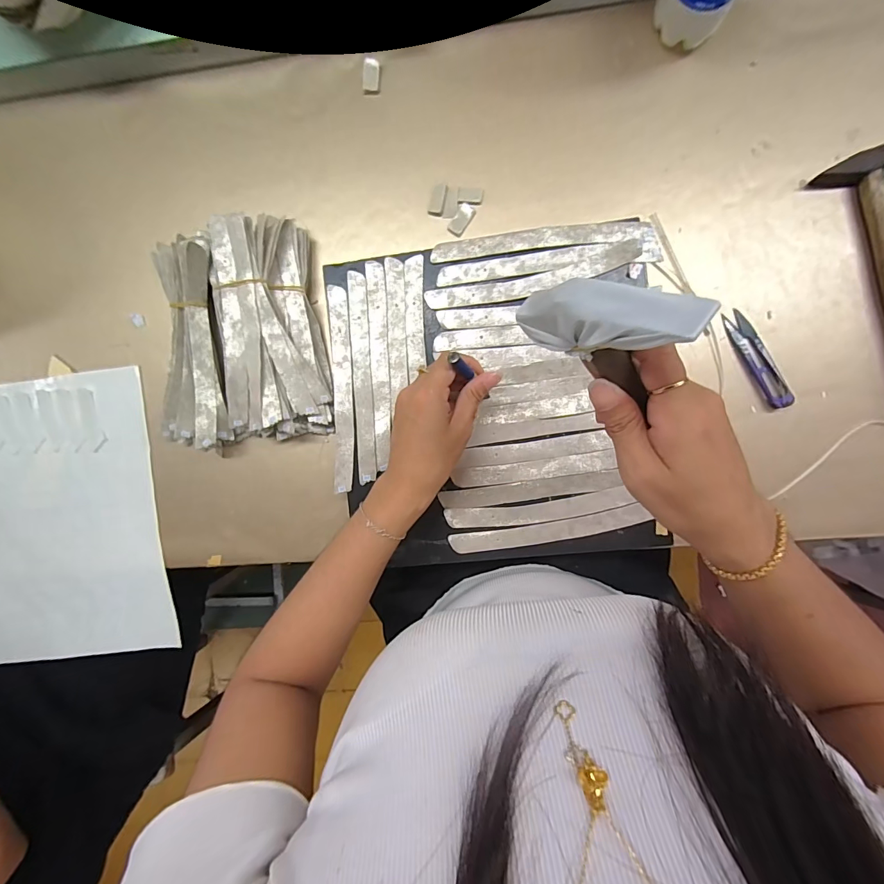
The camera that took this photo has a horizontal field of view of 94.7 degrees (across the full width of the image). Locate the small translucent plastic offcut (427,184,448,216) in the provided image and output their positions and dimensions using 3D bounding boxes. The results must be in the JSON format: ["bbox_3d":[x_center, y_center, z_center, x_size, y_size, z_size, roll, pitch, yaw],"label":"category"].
[{"bbox_3d":[-0.004,-0.240,0.402,0.015,0.004,0.030,16,92,5],"label":"small translucent plastic offcut"}]

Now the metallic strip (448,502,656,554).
[{"bbox_3d":[0.100,0.085,0.385,0.182,0.004,0.021,-11,90,5],"label":"metallic strip"}]

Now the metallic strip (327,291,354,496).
[{"bbox_3d":[-0.098,-0.051,0.400,0.021,0.004,0.199,-1,92,10],"label":"metallic strip"}]

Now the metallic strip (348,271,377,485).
[{"bbox_3d":[-0.078,-0.062,0.396,0.019,0.004,0.202,-3,91,5],"label":"metallic strip"}]

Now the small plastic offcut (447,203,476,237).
[{"bbox_3d":[0.020,-0.223,0.407,0.017,0.004,0.032,33,94,4],"label":"small plastic offcut"}]

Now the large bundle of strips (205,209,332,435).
[{"bbox_3d":[-0.171,-0.112,0.406,0.109,0.045,0.212,-3,91,5],"label":"large bundle of strips"}]

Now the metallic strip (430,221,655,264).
[{"bbox_3d":[0.091,-0.189,0.379,0.199,0.004,0.022,-4,90,5],"label":"metallic strip"}]

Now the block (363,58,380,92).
[{"bbox_3d":[-0.073,-0.375,0.414,0.016,0.007,0.028,8,92,5],"label":"block"}]

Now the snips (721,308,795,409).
[{"bbox_3d":[0.297,-0.078,0.383,0.025,0.011,0.100,-27,89,5],"label":"snips"}]

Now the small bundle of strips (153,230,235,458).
[{"bbox_3d":[-0.257,-0.099,0.415,0.073,0.039,0.215,-3,91,5],"label":"small bundle of strips"}]

